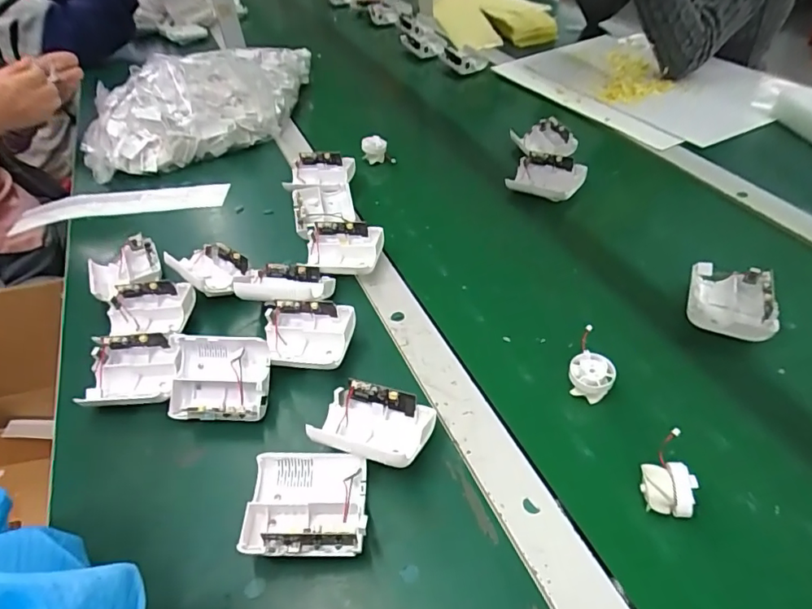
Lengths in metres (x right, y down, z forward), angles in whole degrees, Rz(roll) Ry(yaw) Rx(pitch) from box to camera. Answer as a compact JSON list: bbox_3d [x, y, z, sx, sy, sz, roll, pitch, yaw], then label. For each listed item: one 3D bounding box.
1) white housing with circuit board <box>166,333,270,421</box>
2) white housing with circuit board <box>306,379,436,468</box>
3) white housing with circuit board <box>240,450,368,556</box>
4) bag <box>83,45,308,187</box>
[{"bbox_3d":[-0.158,0.066,0.425,0.084,0.052,0.057,1,44,7],"label":"white housing with circuit board"},{"bbox_3d":[-0.024,0.094,0.388,0.082,0.038,0.066,12,47,18],"label":"white housing with circuit board"},{"bbox_3d":[-0.068,0.141,0.350,0.078,0.038,0.069,-4,44,2],"label":"white housing with circuit board"},{"bbox_3d":[-0.327,-0.352,0.821,0.271,0.086,0.358,-4,44,2],"label":"bag"}]

